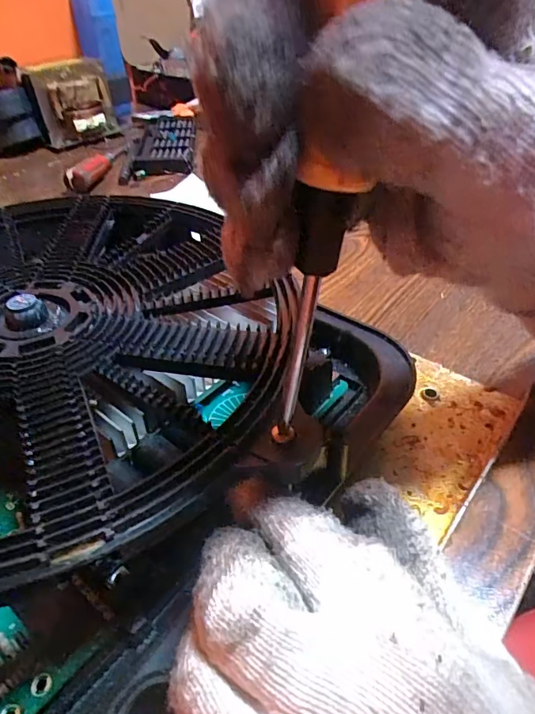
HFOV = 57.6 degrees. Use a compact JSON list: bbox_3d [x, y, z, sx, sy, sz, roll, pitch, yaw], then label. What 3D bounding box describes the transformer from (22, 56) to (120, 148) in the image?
[{"bbox_3d":[-0.231,-0.301,0.583,0.088,0.083,0.045,-9,42,-9],"label":"transformer"}]

